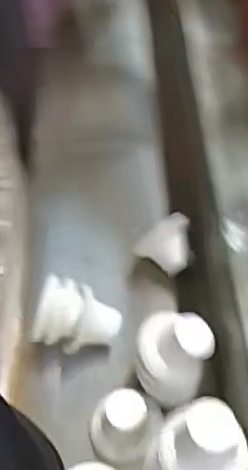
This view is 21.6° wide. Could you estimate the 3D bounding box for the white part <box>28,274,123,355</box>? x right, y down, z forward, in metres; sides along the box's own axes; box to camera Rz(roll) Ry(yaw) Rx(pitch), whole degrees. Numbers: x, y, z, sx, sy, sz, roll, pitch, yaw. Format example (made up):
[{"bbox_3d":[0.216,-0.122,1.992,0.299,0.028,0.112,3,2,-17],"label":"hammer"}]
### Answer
[{"bbox_3d":[-0.065,0.111,0.924,0.115,0.096,0.067,10,7,-10],"label":"white part"}]

